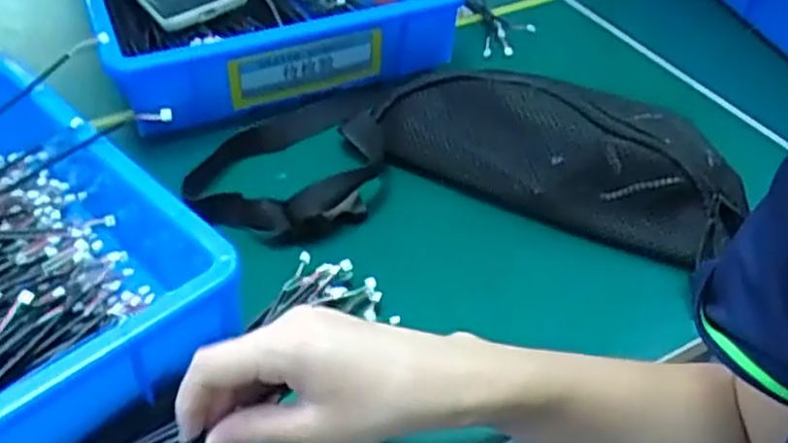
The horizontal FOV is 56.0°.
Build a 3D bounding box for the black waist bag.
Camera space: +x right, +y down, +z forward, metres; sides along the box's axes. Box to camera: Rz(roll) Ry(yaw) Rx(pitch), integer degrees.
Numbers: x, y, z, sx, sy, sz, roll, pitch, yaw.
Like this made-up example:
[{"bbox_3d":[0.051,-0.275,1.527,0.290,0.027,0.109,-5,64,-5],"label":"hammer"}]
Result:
[{"bbox_3d":[0.047,-0.052,0.527,0.373,0.069,0.136,7,41,0],"label":"black waist bag"}]

